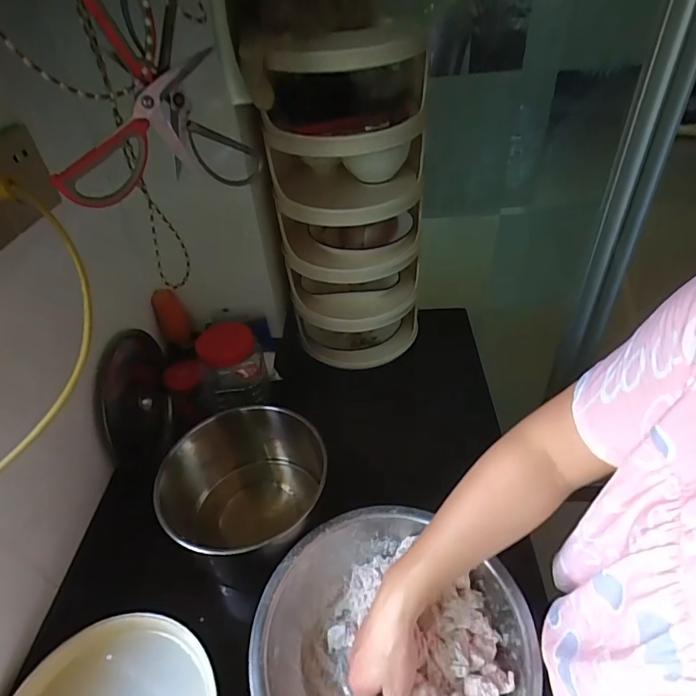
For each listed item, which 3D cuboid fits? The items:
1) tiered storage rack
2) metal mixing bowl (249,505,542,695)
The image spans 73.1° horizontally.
[{"bbox_3d":[0.007,-0.227,0.772,0.227,0.461,0.203,-2,41,3],"label":"tiered storage rack"},{"bbox_3d":[0.046,0.314,0.506,0.274,0.090,0.259,-3,41,3],"label":"metal mixing bowl"}]

